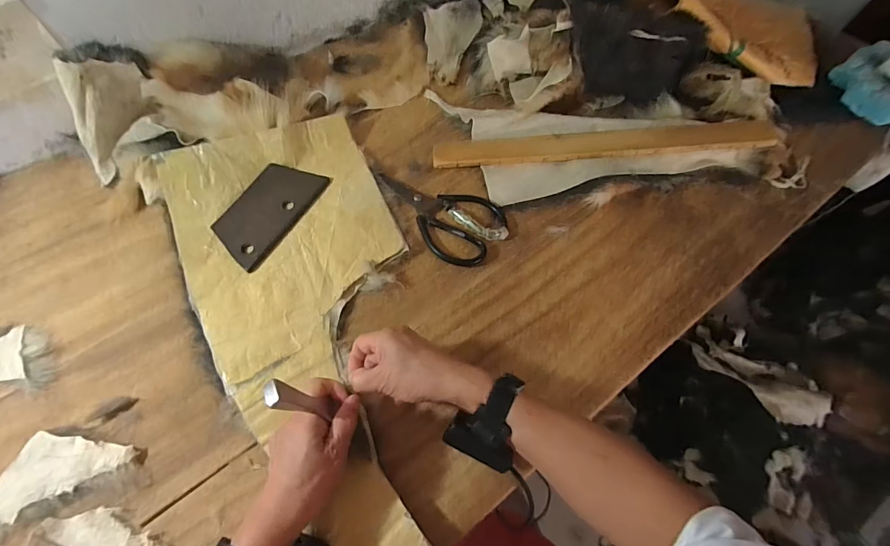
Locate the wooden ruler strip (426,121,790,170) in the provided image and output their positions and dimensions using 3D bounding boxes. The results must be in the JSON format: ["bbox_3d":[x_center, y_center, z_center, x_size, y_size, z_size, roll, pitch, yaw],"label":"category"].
[{"bbox_3d":[0.225,-0.196,0.605,0.485,0.012,0.054,-2,63,8],"label":"wooden ruler strip"}]

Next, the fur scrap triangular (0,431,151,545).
[{"bbox_3d":[-0.428,0.221,0.412,0.218,0.018,0.088,-23,66,-12],"label":"fur scrap triangular"}]

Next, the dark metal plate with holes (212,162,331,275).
[{"bbox_3d":[-0.254,-0.091,0.575,0.098,0.006,0.169,27,66,12],"label":"dark metal plate with holes"}]

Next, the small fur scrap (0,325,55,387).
[{"bbox_3d":[-0.519,0.098,0.470,0.110,0.020,0.071,-4,64,-3],"label":"small fur scrap"}]

